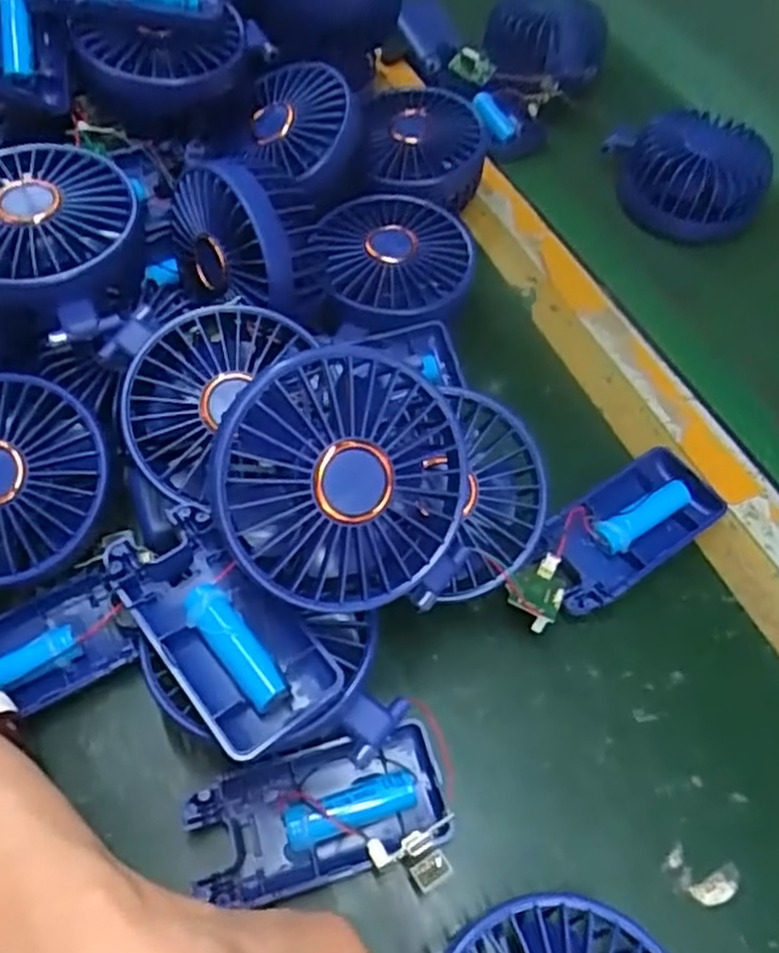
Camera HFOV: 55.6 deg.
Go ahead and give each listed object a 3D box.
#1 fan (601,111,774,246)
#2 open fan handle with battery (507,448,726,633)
[{"bbox_3d":[0.183,-0.189,0.463,0.099,0.047,0.078,23,60,11],"label":"fan"},{"bbox_3d":[0.098,0.028,0.331,0.114,0.025,0.042,-31,65,-20],"label":"open fan handle with battery"}]

